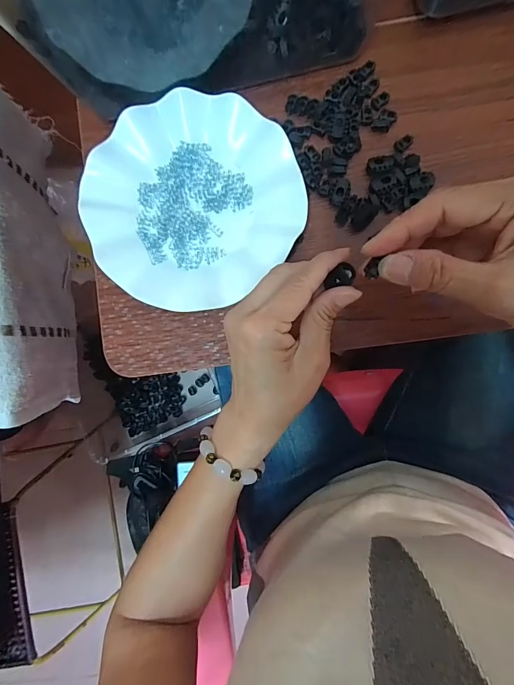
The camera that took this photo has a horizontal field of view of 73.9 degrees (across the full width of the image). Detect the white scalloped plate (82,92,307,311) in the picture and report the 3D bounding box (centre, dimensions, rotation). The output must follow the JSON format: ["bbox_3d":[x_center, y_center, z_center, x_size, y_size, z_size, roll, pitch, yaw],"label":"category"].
[{"bbox_3d":[-0.055,-0.121,0.297,0.177,0.023,0.173,0,91,5],"label":"white scalloped plate"}]

